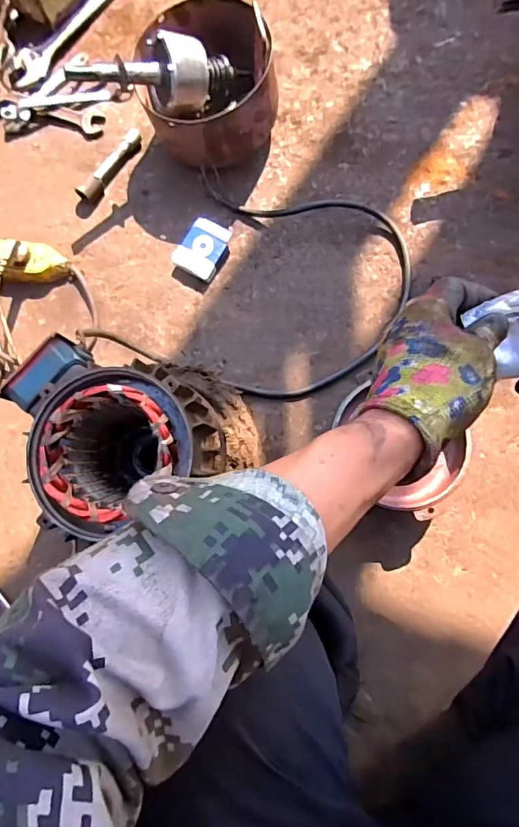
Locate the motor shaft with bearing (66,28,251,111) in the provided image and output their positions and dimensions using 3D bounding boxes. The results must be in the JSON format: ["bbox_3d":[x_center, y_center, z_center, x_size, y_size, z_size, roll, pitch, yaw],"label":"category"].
[{"bbox_3d":[-0.137,-0.495,0.682,0.267,0.085,0.090,-11,80,-16],"label":"motor shaft with bearing"}]

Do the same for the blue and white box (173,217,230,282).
[{"bbox_3d":[-0.091,-0.260,0.741,0.073,0.028,0.083,31,85,8],"label":"blue and white box"}]

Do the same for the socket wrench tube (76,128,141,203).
[{"bbox_3d":[-0.248,-0.416,0.780,0.025,0.034,0.149,32,86,8],"label":"socket wrench tube"}]

